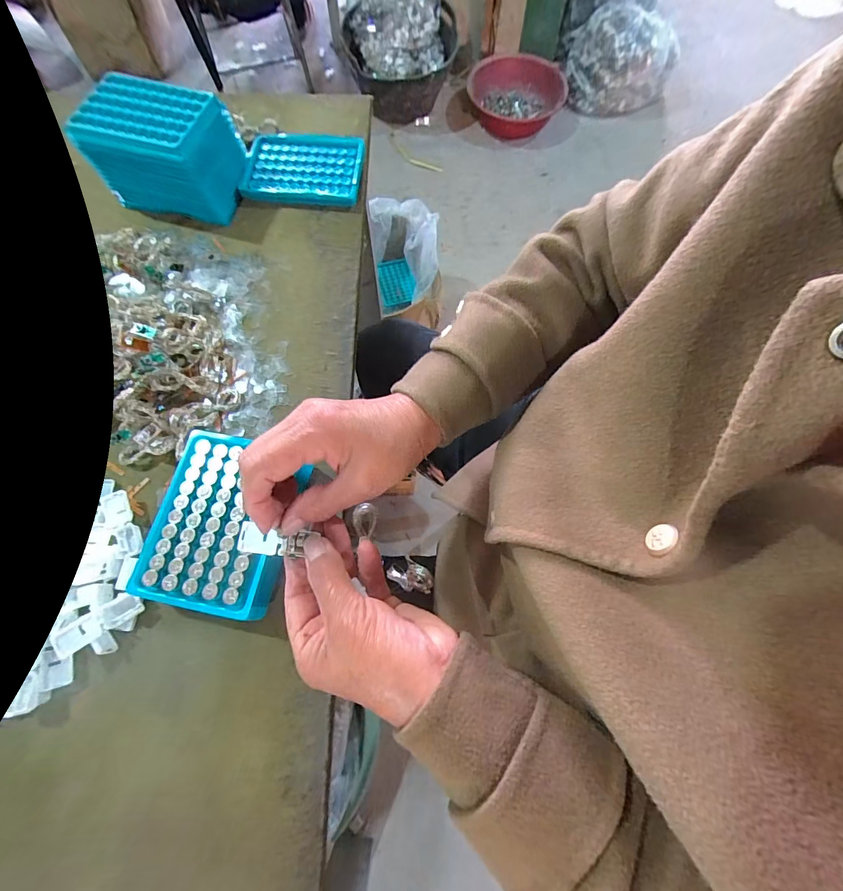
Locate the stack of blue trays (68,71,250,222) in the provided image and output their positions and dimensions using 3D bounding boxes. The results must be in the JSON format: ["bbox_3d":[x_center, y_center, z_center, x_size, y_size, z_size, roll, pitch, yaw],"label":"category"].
[{"bbox_3d":[-0.270,-0.312,0.429,0.127,0.086,0.095,9,70,1],"label":"stack of blue trays"}]

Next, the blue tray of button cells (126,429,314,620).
[{"bbox_3d":[-0.155,0.062,0.322,0.094,0.039,0.130,11,70,2],"label":"blue tray of button cells"}]

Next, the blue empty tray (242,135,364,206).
[{"bbox_3d":[-0.136,-0.322,0.469,0.132,0.022,0.091,3,70,-1],"label":"blue empty tray"}]

